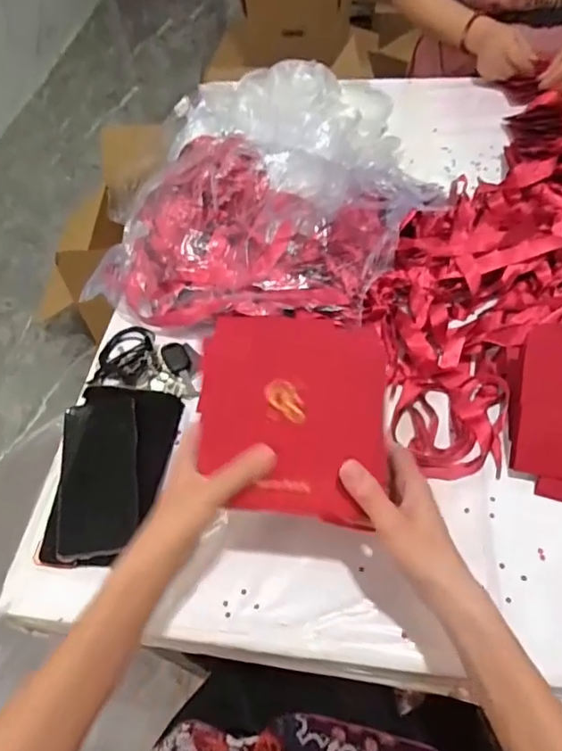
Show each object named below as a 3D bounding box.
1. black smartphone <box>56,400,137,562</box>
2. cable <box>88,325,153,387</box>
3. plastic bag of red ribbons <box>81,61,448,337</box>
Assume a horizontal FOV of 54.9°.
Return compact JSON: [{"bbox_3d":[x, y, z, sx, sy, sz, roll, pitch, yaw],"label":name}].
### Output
[{"bbox_3d":[-0.189,0.102,0.559,0.078,0.016,0.166,-6,55,-4],"label":"black smartphone"},{"bbox_3d":[-0.194,-0.028,0.676,0.072,0.028,0.097,2,55,1],"label":"cable"},{"bbox_3d":[0.001,-0.251,0.732,0.382,0.141,0.455,22,58,15],"label":"plastic bag of red ribbons"}]

